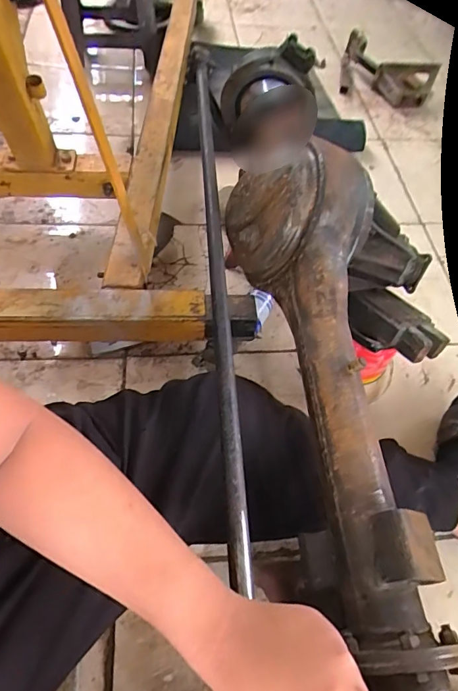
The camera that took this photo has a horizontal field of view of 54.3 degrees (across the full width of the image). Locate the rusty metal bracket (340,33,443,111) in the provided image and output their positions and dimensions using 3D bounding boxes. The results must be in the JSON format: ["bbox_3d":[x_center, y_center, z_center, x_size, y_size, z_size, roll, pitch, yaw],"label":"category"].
[{"bbox_3d":[0.455,-0.782,1.282,0.266,0.147,0.129,13,57,6],"label":"rusty metal bracket"}]

